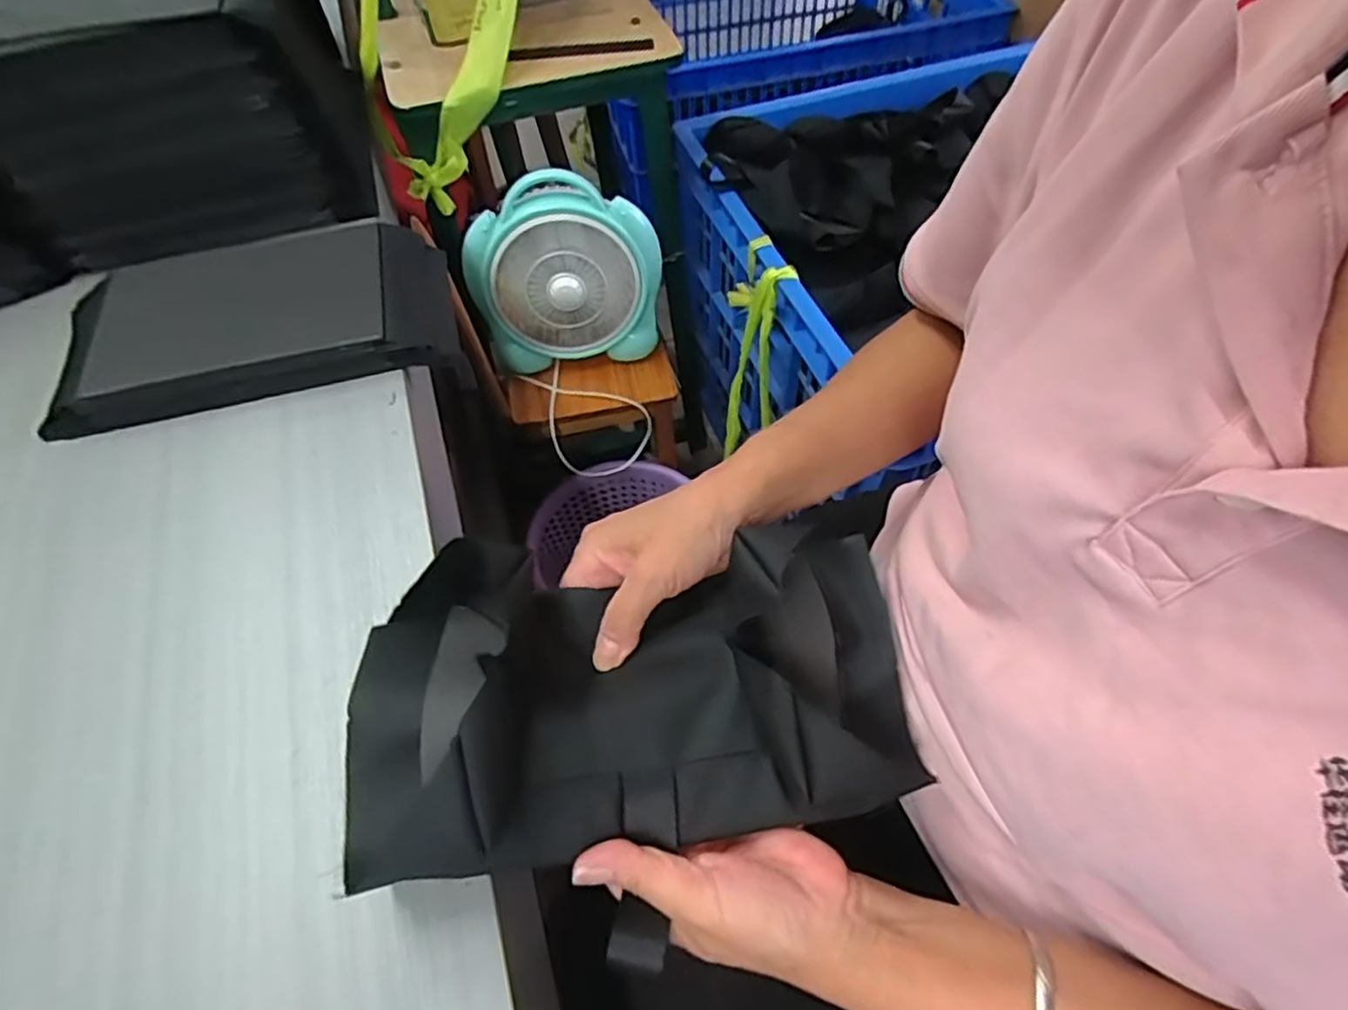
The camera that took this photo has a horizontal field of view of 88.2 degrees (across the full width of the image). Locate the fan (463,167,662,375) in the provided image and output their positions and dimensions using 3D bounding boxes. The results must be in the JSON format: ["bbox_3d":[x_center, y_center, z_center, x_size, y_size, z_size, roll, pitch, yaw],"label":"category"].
[{"bbox_3d":[-0.137,-0.297,0.891,0.236,0.249,0.076,-10,42,-1],"label":"fan"}]

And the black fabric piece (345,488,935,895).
[{"bbox_3d":[-0.013,0.088,0.357,0.284,0.087,0.154,-12,57,-6],"label":"black fabric piece"}]

